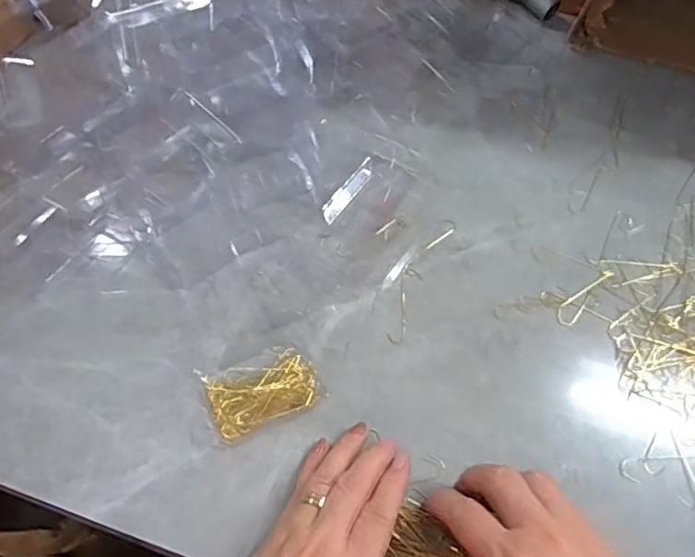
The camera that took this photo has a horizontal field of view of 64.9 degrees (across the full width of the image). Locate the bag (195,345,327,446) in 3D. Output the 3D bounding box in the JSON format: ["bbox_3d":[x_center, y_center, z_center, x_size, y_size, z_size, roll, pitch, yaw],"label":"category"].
[{"bbox_3d":[-0.058,0.073,0.369,0.073,0.015,0.052,-22,63,-14],"label":"bag"}]

